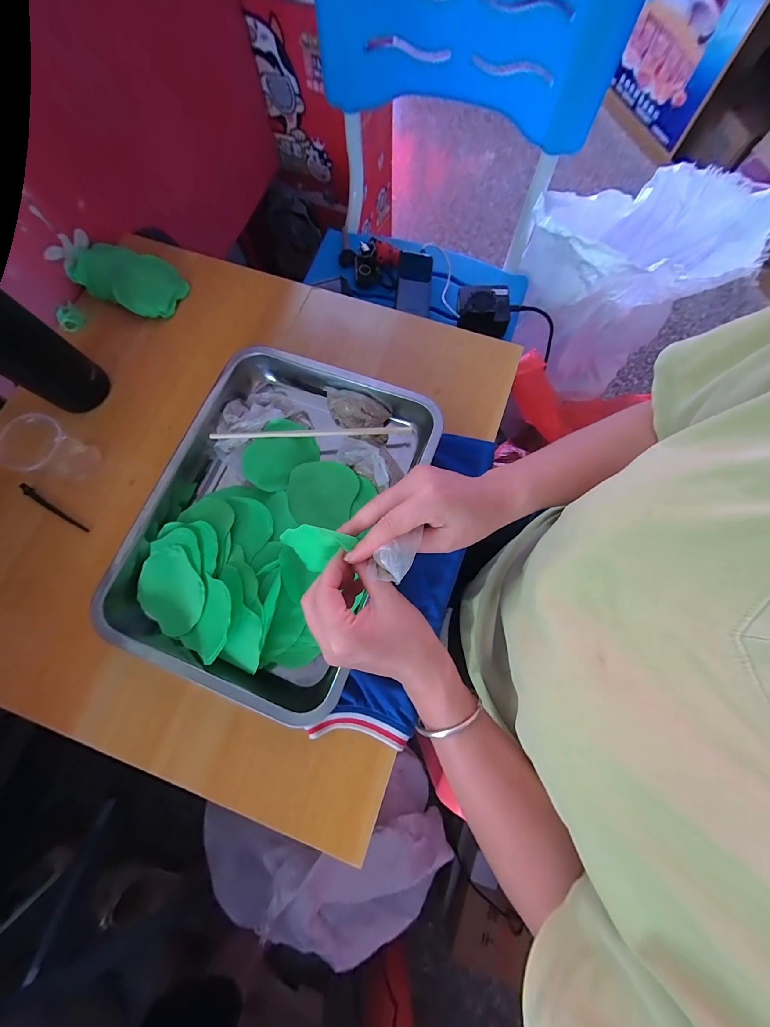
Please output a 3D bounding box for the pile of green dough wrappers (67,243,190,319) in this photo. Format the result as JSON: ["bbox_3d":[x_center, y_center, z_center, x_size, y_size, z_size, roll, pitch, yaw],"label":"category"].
[{"bbox_3d":[-0.361,-0.334,0.481,0.157,0.018,0.085,26,77,6],"label":"pile of green dough wrappers"}]

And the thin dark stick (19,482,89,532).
[{"bbox_3d":[-0.391,-0.004,0.410,0.104,0.006,0.010,32,77,8],"label":"thin dark stick"}]

